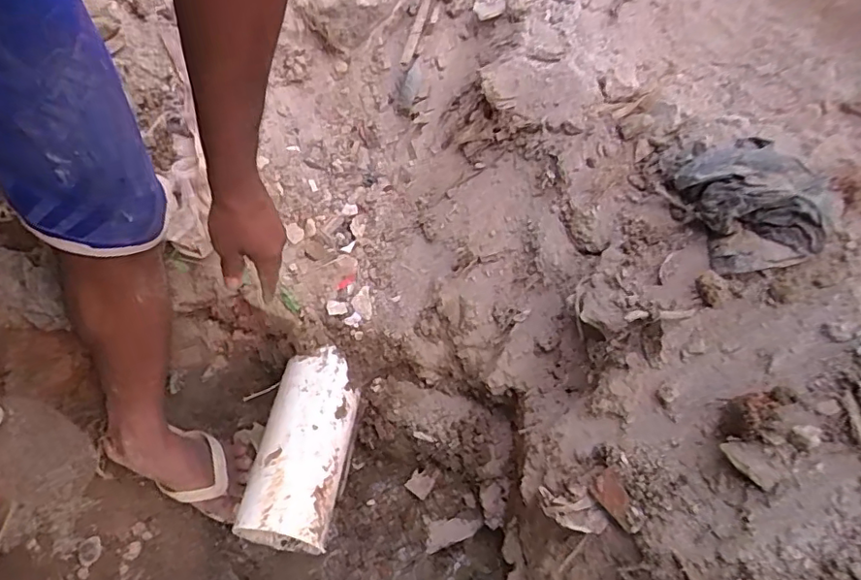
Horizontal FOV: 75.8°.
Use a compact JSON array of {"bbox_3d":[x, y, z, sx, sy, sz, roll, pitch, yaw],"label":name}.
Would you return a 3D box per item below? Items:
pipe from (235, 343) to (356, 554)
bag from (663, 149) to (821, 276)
[{"bbox_3d":[-0.171,0.213,0.761,0.113,0.105,0.253,8,62,3],"label":"pipe"},{"bbox_3d":[0.349,-0.092,0.594,0.119,0.068,0.162,-5,51,-8],"label":"bag"}]

